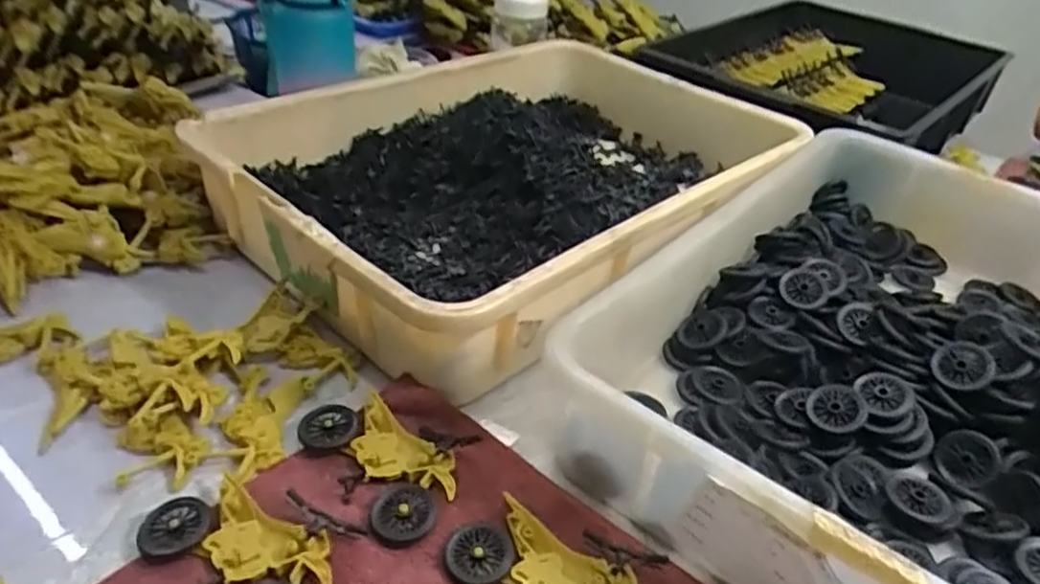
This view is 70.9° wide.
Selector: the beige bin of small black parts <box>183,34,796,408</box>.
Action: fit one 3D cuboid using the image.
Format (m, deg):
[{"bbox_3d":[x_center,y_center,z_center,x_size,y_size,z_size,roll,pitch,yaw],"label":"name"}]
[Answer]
[{"bbox_3d":[0.009,-0.120,0.714,0.534,0.090,0.367,-26,46,-38],"label":"beige bin of small black parts"}]

